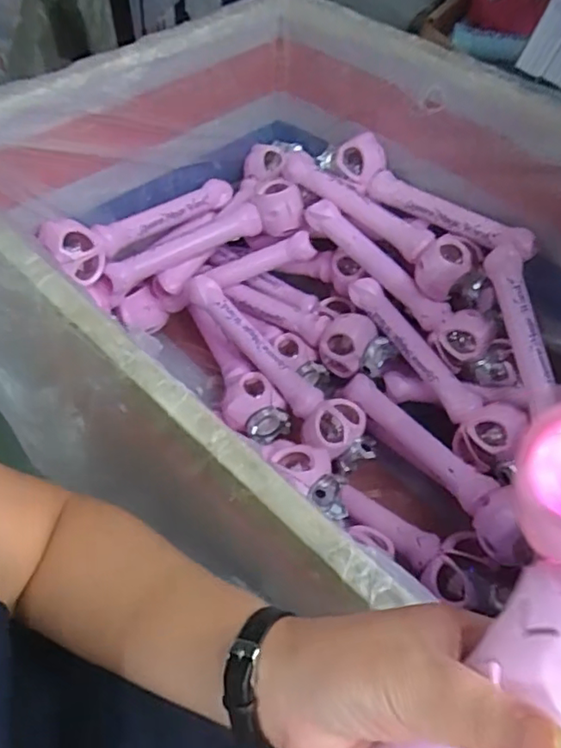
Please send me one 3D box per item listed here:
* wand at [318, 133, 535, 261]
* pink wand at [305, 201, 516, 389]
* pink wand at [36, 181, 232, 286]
[{"bbox_3d":[0.207,-0.260,0.848,0.342,0.069,0.051,31,59,18],"label":"wand"},{"bbox_3d":[0.191,-0.117,0.862,0.372,0.066,0.059,43,62,8],"label":"pink wand"},{"bbox_3d":[-0.193,-0.233,0.858,0.056,0.095,0.326,38,61,22],"label":"pink wand"}]

